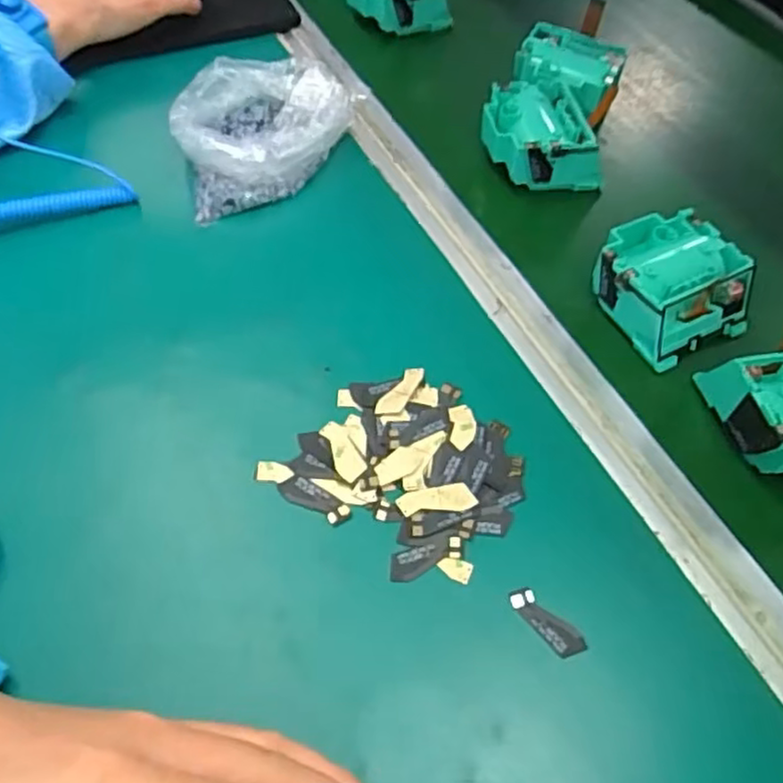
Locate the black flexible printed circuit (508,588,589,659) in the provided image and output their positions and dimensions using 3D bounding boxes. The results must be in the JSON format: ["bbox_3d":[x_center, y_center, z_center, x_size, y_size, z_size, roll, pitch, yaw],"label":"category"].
[{"bbox_3d":[0.069,0.103,0.310,0.038,0.004,0.014,41,59,20],"label":"black flexible printed circuit"}]

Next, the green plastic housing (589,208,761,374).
[{"bbox_3d":[0.164,-0.064,0.414,0.082,0.039,0.082,-22,60,-18],"label":"green plastic housing"}]

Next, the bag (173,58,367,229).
[{"bbox_3d":[-0.084,-0.177,0.477,0.113,0.044,0.144,3,55,-2],"label":"bag"}]

